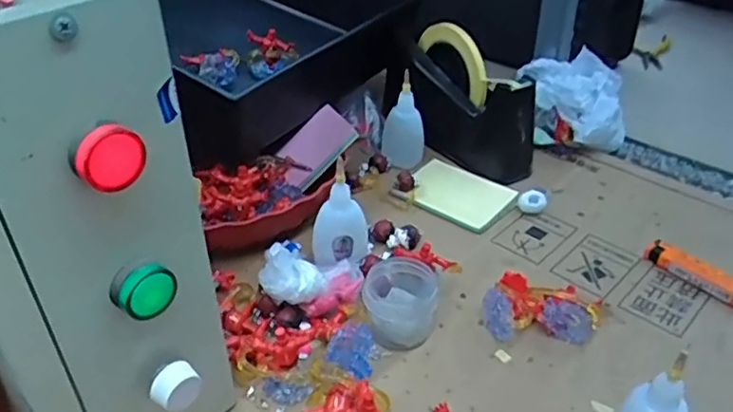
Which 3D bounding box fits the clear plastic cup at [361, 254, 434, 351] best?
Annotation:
[{"bbox_3d":[0.025,0.070,0.468,0.052,0.043,0.068,3,35,5],"label":"clear plastic cup"}]

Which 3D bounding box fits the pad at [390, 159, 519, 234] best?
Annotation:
[{"bbox_3d":[0.088,-0.014,0.611,0.108,0.011,0.081,24,42,32],"label":"pad"}]

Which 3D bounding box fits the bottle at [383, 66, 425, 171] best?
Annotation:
[{"bbox_3d":[0.038,-0.088,0.640,0.039,0.092,0.031,-10,36,-12],"label":"bottle"}]

